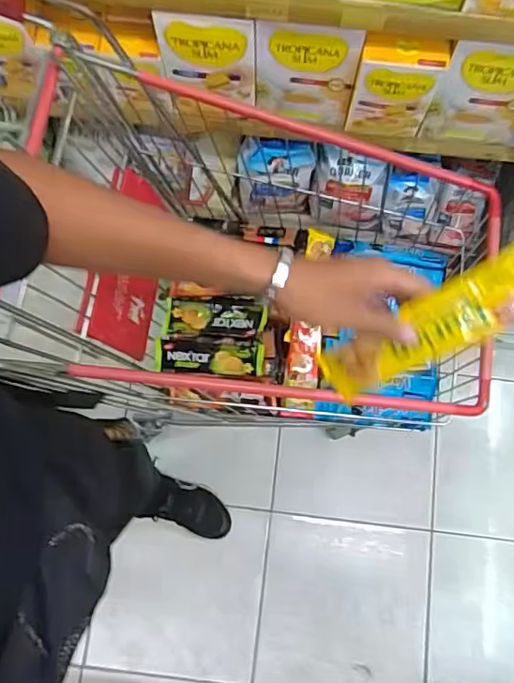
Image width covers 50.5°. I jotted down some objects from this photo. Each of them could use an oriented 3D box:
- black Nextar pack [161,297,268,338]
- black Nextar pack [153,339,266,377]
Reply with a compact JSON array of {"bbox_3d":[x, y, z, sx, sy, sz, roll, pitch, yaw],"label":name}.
[{"bbox_3d":[-0.073,-0.040,0.928,0.173,0.037,0.065,4,76,1],"label":"black Nextar pack"},{"bbox_3d":[-0.080,0.027,0.903,0.178,0.024,0.058,3,76,1],"label":"black Nextar pack"}]

